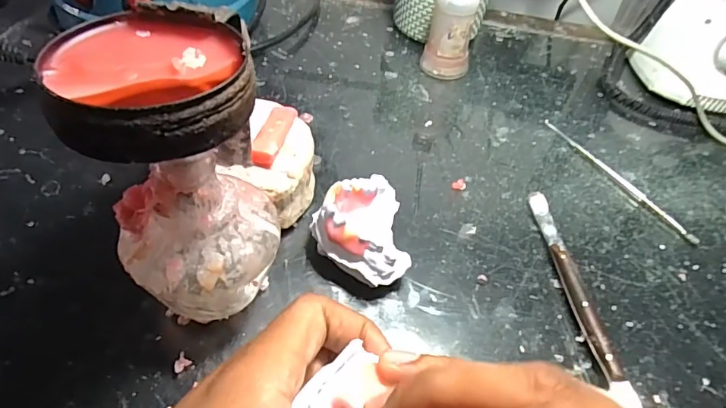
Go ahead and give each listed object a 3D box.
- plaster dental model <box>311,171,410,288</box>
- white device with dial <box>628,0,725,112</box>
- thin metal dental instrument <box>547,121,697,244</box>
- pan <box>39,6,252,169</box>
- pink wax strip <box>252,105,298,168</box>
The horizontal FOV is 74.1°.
[{"bbox_3d":[-0.001,0.013,0.284,0.053,0.044,0.069,5,49,-3],"label":"plaster dental model"},{"bbox_3d":[0.317,-0.137,0.436,0.104,0.080,0.116,-33,60,-30],"label":"white device with dial"},{"bbox_3d":[0.192,-0.022,0.367,0.008,0.006,0.143,-21,54,-23],"label":"thin metal dental instrument"},{"bbox_3d":[-0.079,-0.051,0.182,0.072,0.020,0.083,-6,49,-14],"label":"pan"},{"bbox_3d":[-0.054,-0.042,0.295,0.014,0.013,0.048,13,48,4],"label":"pink wax strip"}]

